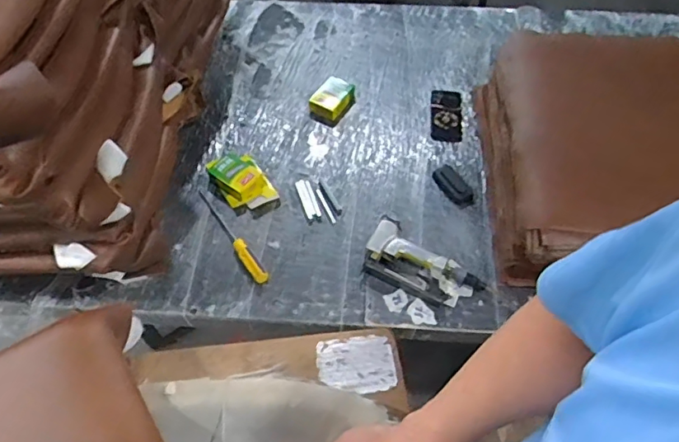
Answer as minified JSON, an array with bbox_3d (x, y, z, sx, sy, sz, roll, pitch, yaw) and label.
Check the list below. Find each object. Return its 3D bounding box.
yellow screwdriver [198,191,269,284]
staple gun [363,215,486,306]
[{"bbox_3d":[-0.243,0.023,1.163,0.029,0.038,0.286,-34,62,-19],"label":"yellow screwdriver"},{"bbox_3d":[0.164,0.097,1.112,0.244,0.044,0.127,32,62,21],"label":"staple gun"}]

